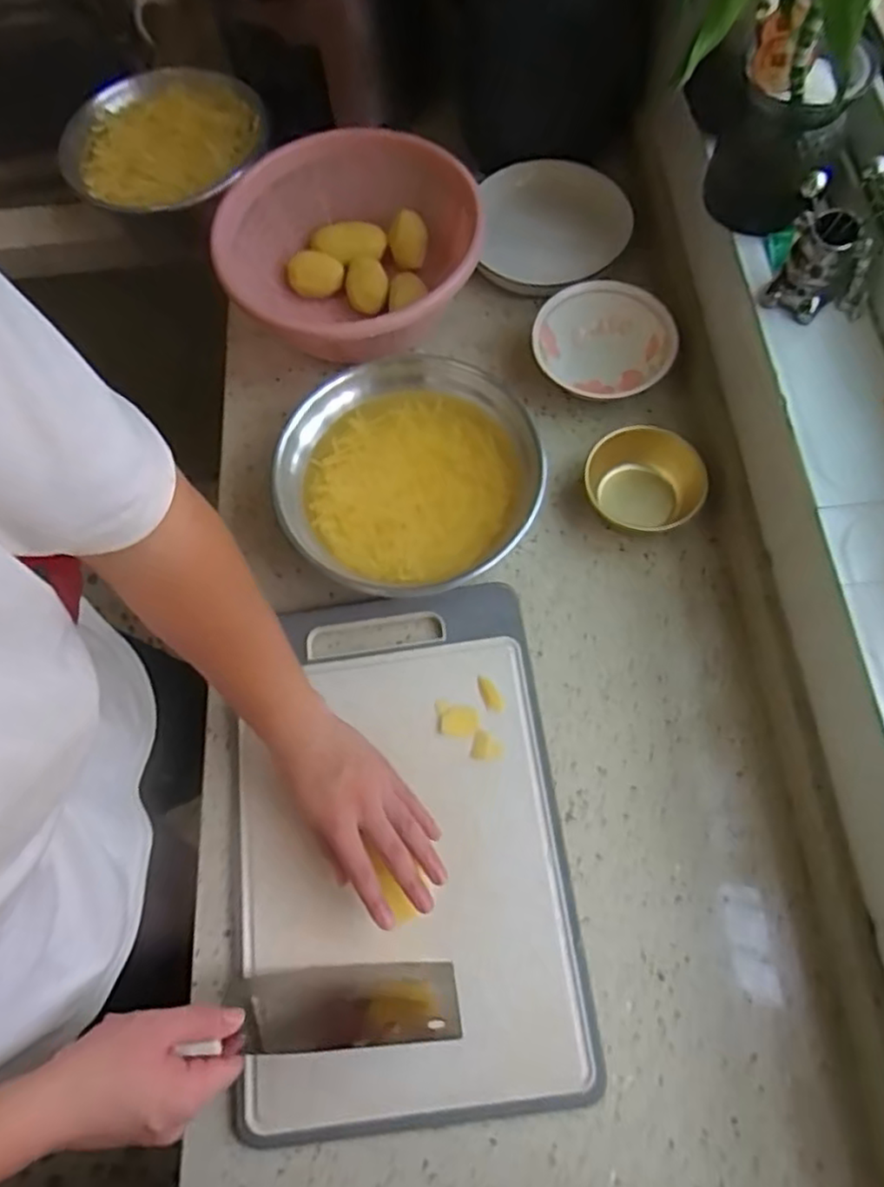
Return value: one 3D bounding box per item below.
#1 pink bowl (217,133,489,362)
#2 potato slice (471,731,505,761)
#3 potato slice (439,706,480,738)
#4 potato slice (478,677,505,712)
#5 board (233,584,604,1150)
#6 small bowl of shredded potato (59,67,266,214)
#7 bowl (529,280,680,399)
[{"bbox_3d":[-0.117,-0.375,0.770,0.265,0.114,0.269,-2,70,4],"label":"pink bowl"},{"bbox_3d":[0.042,0.140,0.614,0.029,0.004,0.024,13,70,8],"label":"potato slice"},{"bbox_3d":[0.016,0.117,0.623,0.035,0.004,0.028,7,70,6],"label":"potato slice"},{"bbox_3d":[0.045,0.094,0.634,0.016,0.004,0.036,-29,70,-8],"label":"potato slice"},{"bbox_3d":[-0.036,0.206,0.587,0.277,0.026,0.425,-6,69,1],"label":"board"},{"bbox_3d":[-0.341,-0.555,0.832,0.229,0.045,0.220,-1,69,3],"label":"small bowl of shredded potato"},{"bbox_3d":[0.173,-0.266,0.743,0.146,0.050,0.141,-1,69,3],"label":"bowl"}]

